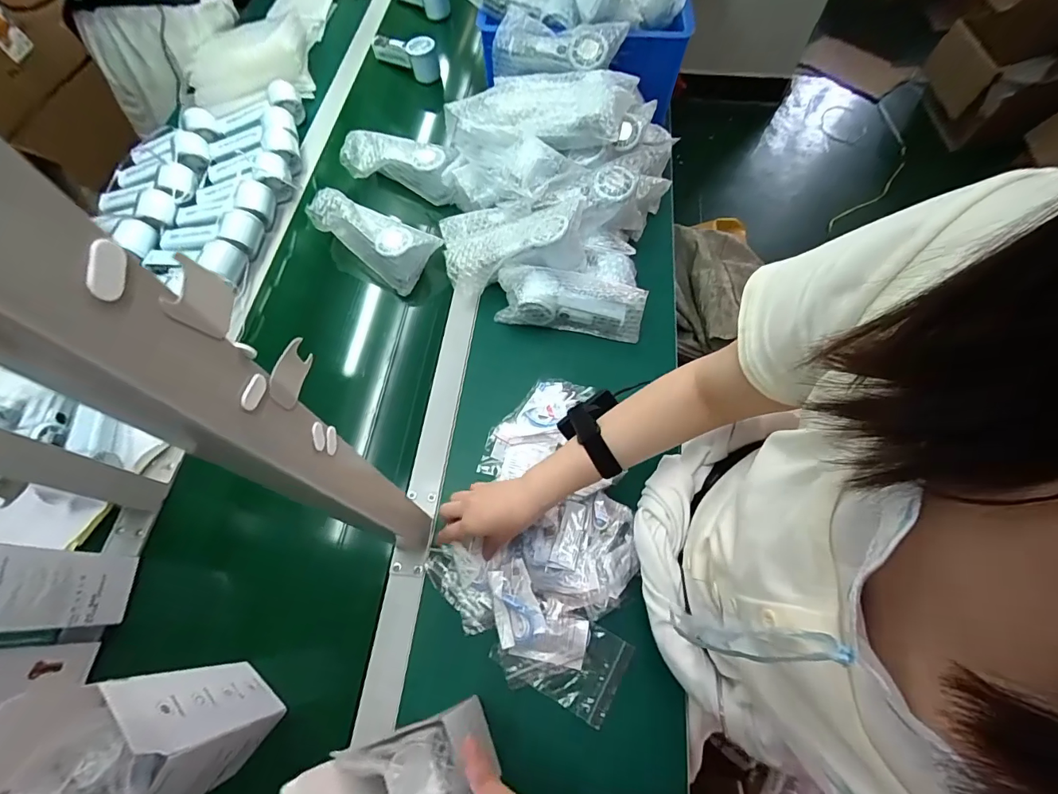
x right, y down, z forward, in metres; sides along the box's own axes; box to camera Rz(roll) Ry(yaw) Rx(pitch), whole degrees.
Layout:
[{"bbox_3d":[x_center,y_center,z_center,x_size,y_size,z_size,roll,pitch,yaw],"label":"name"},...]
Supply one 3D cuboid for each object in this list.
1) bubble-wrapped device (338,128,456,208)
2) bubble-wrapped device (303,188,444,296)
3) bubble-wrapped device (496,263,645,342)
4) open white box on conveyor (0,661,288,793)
[{"bbox_3d":[-0.217,-0.400,0.775,0.195,0.061,0.066,17,65,9],"label":"bubble-wrapped device"},{"bbox_3d":[-0.239,-0.255,0.702,0.187,0.067,0.088,35,69,16],"label":"bubble-wrapped device"},{"bbox_3d":[0.057,-0.132,0.645,0.205,0.074,0.065,13,64,7],"label":"bubble-wrapped device"},{"bbox_3d":[-0.305,0.281,0.357,0.094,0.218,0.082,37,70,17],"label":"open white box on conveyor"}]

